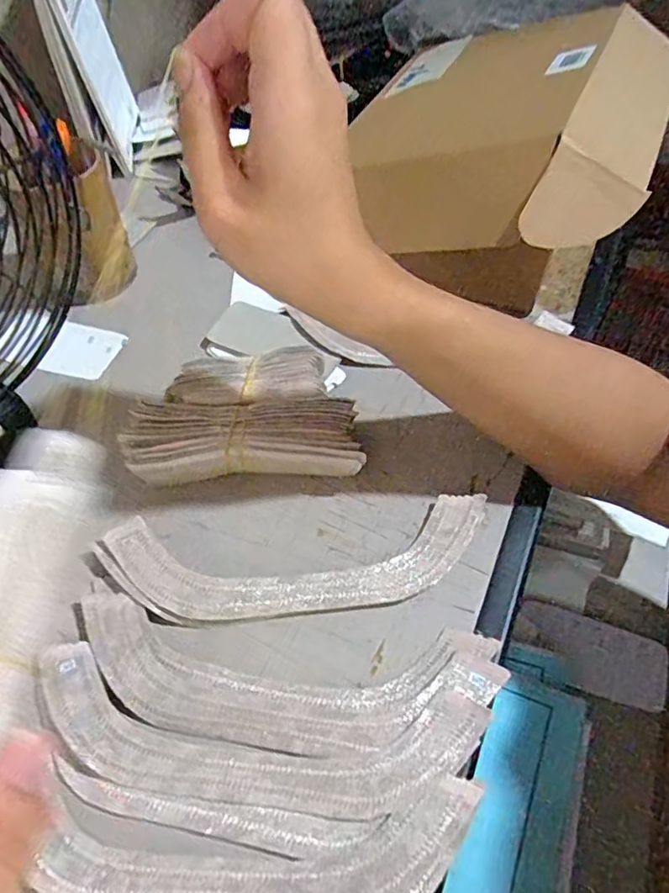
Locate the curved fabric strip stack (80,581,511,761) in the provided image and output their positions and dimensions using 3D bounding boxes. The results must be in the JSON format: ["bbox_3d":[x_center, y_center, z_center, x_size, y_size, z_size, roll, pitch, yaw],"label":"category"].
[{"bbox_3d":[-0.028,0.115,0.293,0.218,0.006,0.066,5,51,4],"label":"curved fabric strip stack"}]

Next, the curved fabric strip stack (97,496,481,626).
[{"bbox_3d":[-0.020,0.064,0.330,0.220,0.017,0.061,-6,51,-5],"label":"curved fabric strip stack"}]

